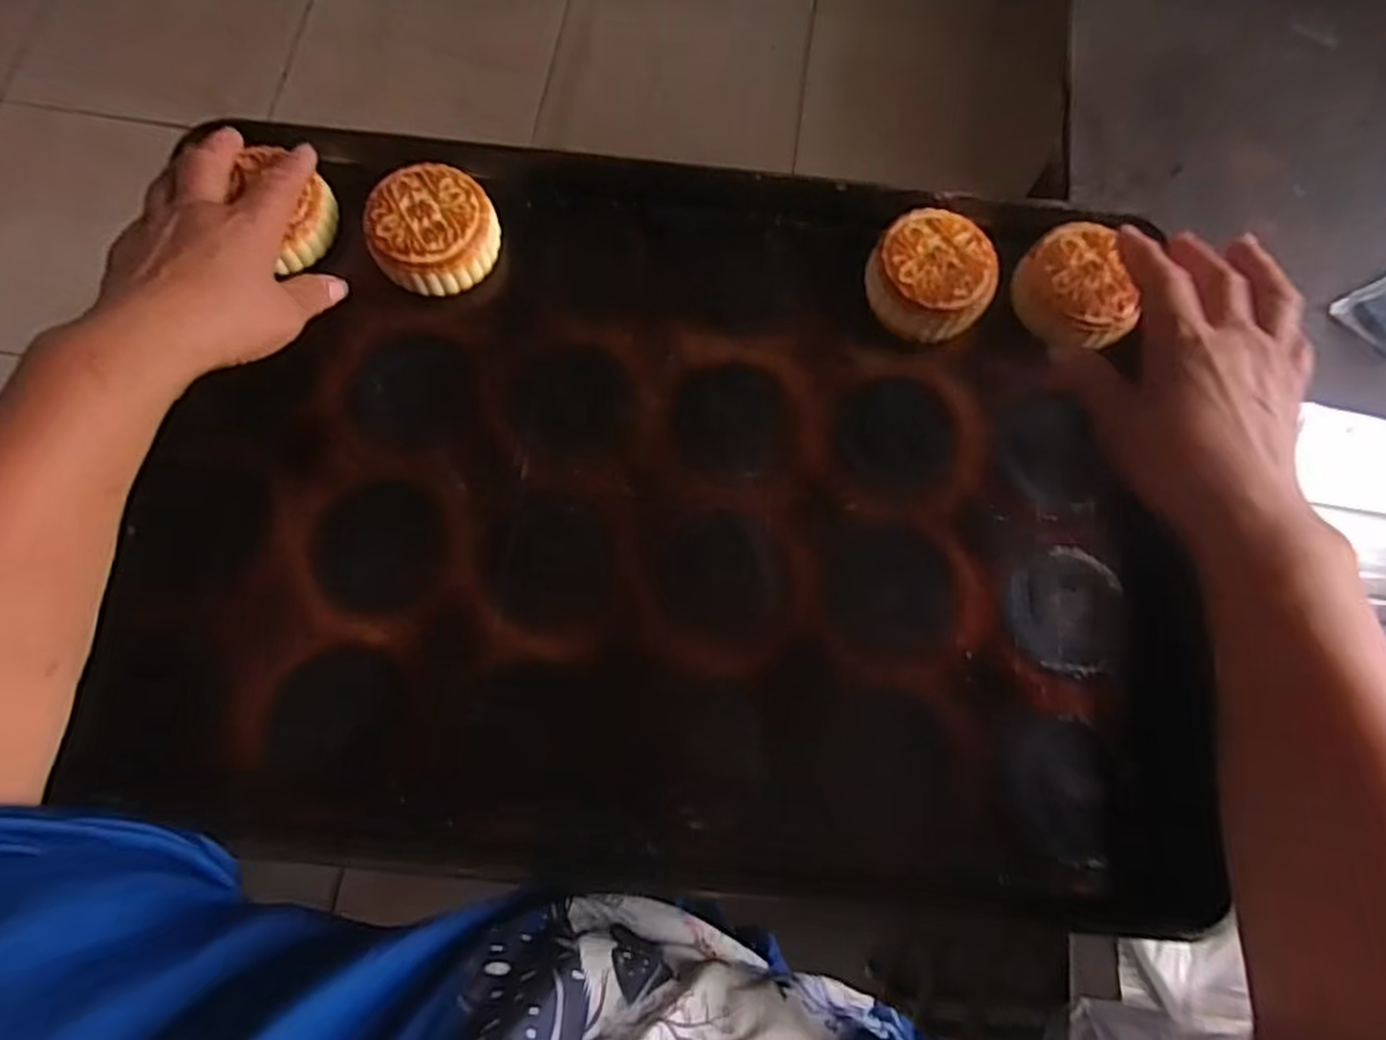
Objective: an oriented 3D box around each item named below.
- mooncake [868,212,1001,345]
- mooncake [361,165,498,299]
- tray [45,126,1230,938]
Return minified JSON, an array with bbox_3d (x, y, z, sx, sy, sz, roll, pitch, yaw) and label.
[{"bbox_3d":[0.143,-0.146,0.432,0.066,0.029,0.072,1,74,-2],"label":"mooncake"},{"bbox_3d":[-0.155,-0.173,0.428,0.068,0.027,0.069,1,74,-2],"label":"mooncake"},{"bbox_3d":[-0.019,-0.016,0.395,0.574,0.048,0.430,5,74,-1],"label":"tray"}]

